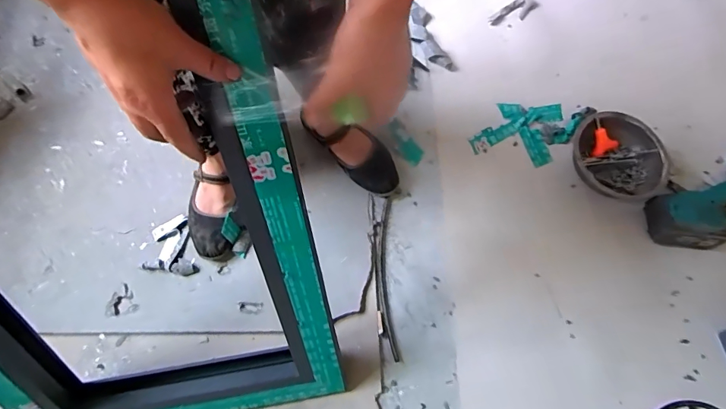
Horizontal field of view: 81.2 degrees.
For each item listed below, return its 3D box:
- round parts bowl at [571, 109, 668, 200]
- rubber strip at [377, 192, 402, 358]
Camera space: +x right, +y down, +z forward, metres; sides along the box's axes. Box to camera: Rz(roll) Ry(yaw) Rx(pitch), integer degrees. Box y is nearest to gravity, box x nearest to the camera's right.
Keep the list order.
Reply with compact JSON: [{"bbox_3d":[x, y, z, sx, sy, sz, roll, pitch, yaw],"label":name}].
[{"bbox_3d":[0.484,-0.090,0.818,0.169,0.055,0.171,-1,68,2],"label":"round parts bowl"},{"bbox_3d":[0.044,0.127,0.777,0.031,0.008,0.298,-3,68,1],"label":"rubber strip"}]

